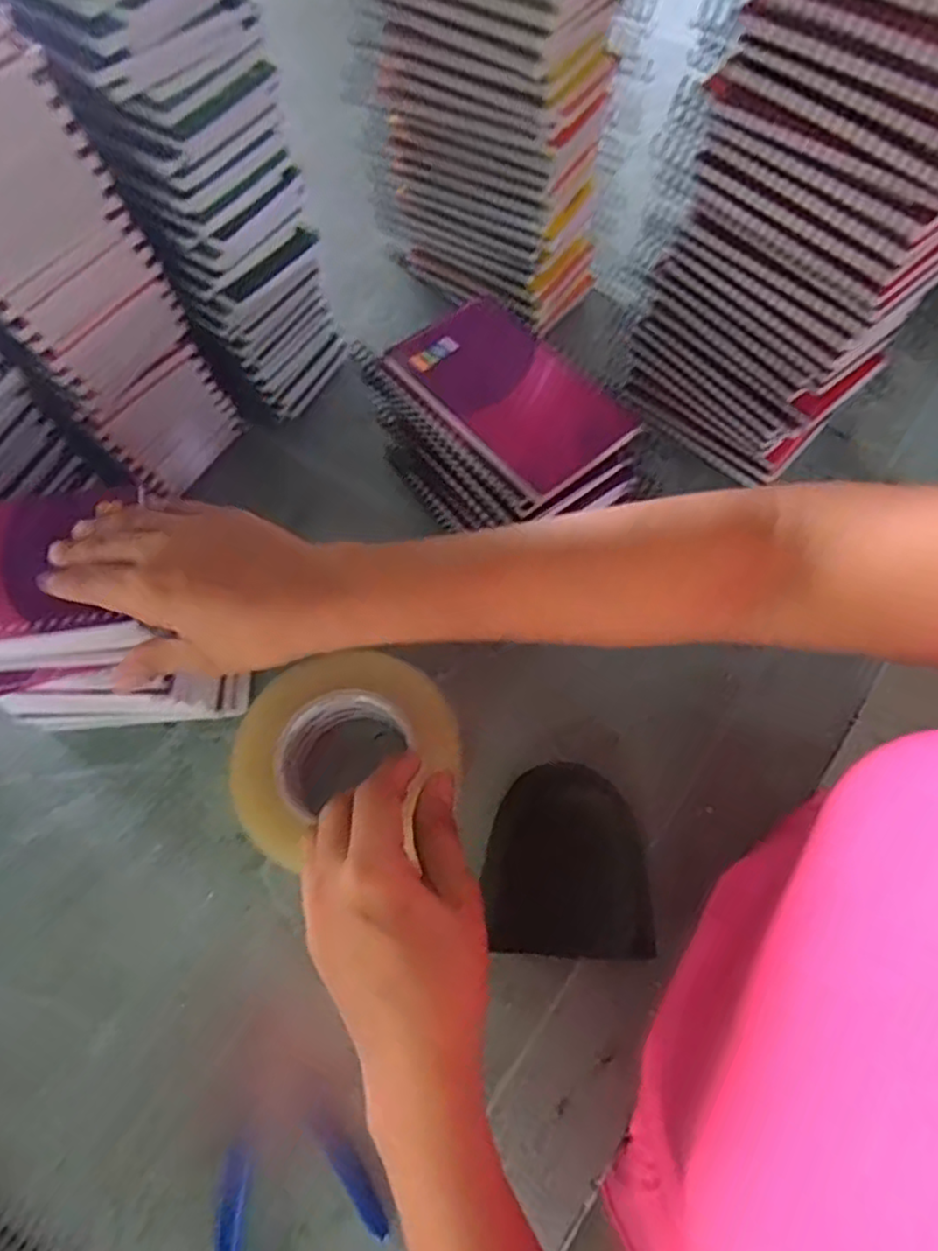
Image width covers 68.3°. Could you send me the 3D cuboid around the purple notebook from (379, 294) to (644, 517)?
[{"bbox_3d":[0.022,-0.135,0.394,0.082,0.014,0.136,-37,71,-15],"label":"purple notebook"}]

